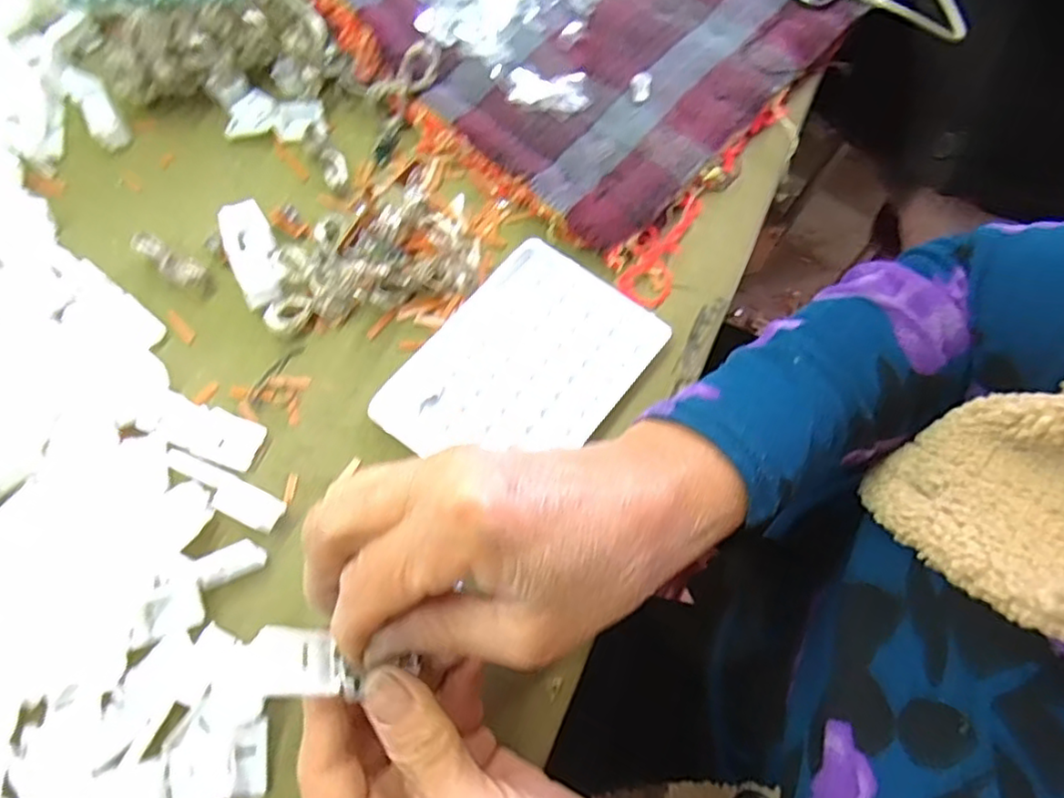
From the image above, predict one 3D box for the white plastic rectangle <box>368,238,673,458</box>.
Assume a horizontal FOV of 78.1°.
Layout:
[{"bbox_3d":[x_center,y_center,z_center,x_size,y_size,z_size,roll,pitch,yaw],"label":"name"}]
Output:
[{"bbox_3d":[-0.004,-0.016,0.328,0.094,0.006,0.129,36,71,13],"label":"white plastic rectangle"}]

